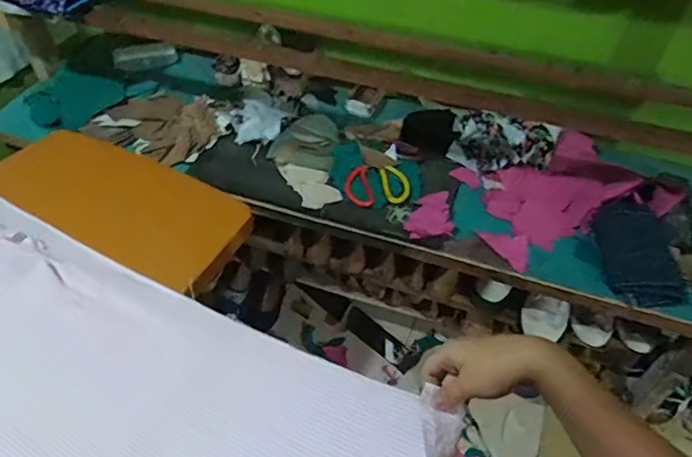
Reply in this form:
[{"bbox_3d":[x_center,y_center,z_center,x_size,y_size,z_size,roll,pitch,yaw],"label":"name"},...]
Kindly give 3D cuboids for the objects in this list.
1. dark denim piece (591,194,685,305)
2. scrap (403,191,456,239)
[{"bbox_3d":[0.534,0.041,0.976,0.137,0.034,0.212,5,46,2],"label":"dark denim piece"},{"bbox_3d":[0.161,-0.030,1.034,0.092,0.015,0.136,6,46,3],"label":"scrap"}]

